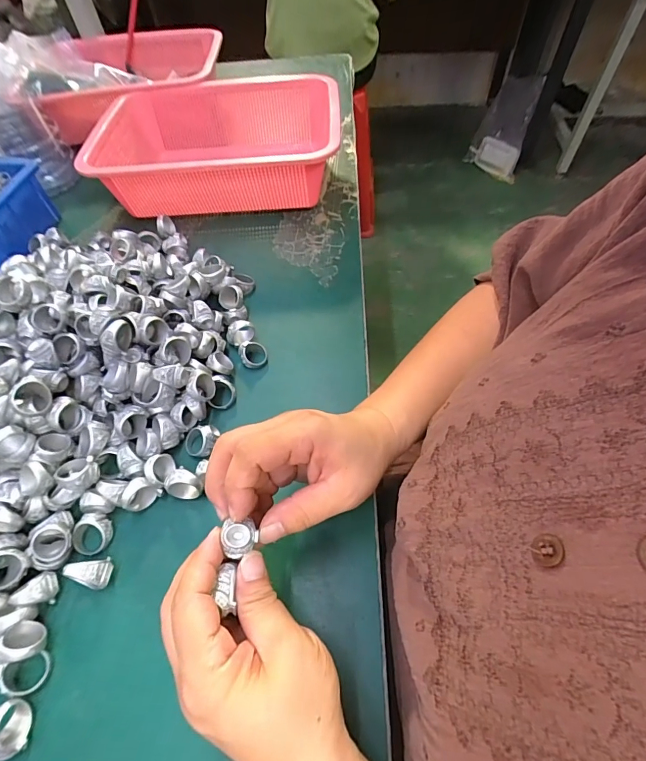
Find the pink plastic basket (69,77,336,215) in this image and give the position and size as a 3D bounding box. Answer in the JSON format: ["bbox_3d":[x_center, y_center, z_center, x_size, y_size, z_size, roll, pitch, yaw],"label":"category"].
[{"bbox_3d":[-0.128,-0.301,0.520,0.288,0.089,0.220,0,56,4],"label":"pink plastic basket"}]

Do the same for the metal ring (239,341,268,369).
[{"bbox_3d":[-0.065,-0.025,0.375,0.026,0.019,0.021,-19,57,-9],"label":"metal ring"}]

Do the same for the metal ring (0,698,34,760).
[{"bbox_3d":[-0.184,0.203,0.233,0.017,0.021,0.026,-11,56,-4],"label":"metal ring"}]

